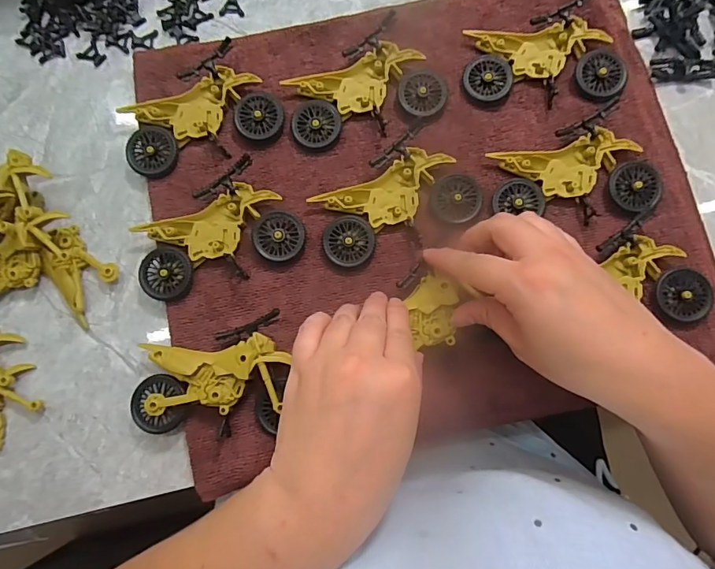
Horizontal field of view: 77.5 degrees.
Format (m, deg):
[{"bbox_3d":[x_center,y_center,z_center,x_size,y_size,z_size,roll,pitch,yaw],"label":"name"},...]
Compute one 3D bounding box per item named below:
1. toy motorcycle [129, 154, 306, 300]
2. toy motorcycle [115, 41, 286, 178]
[{"bbox_3d":[-0.102,-0.031,0.319,0.112,0.016,0.074,-33,81,-5],"label":"toy motorcycle"},{"bbox_3d":[-0.122,-0.132,0.342,0.115,0.019,0.077,-20,80,-3],"label":"toy motorcycle"}]

